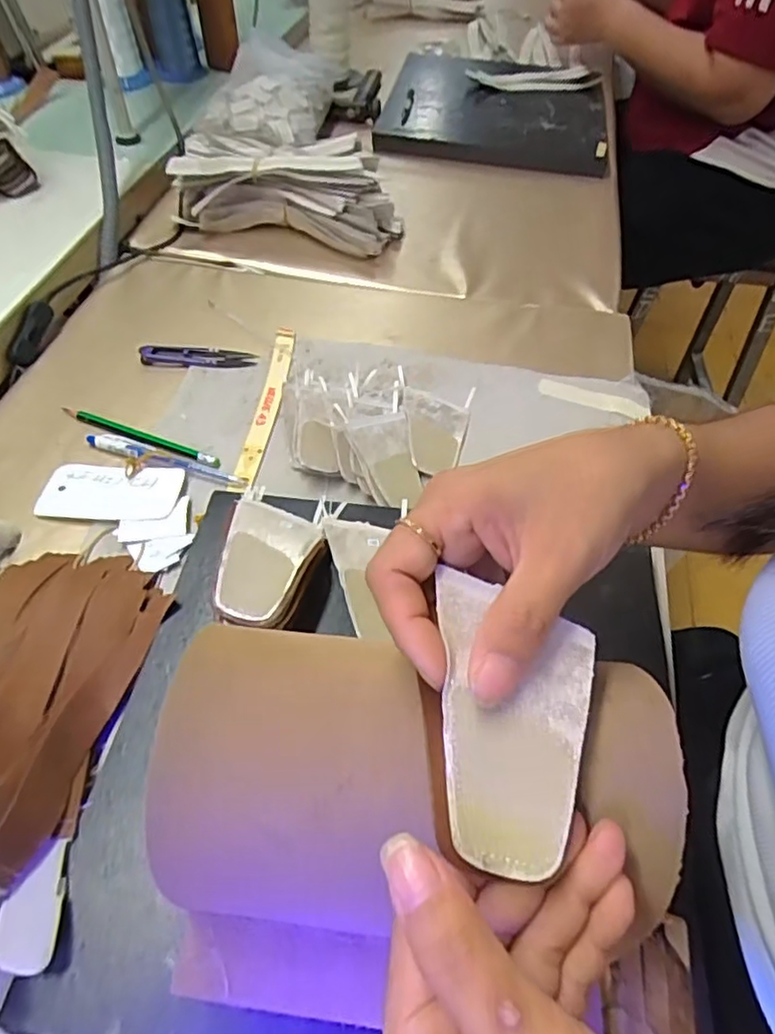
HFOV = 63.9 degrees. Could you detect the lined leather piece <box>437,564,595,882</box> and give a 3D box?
[{"bbox_3d":[0.044,0.065,0.207,0.052,0.006,0.091,2,66,-2],"label":"lined leather piece"}]

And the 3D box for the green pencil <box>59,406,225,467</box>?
[{"bbox_3d":[-0.198,-0.065,0.494,0.145,0.004,0.010,19,55,12],"label":"green pencil"}]

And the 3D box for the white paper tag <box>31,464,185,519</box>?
[{"bbox_3d":[-0.205,-0.019,0.462,0.101,0.005,0.052,0,53,3],"label":"white paper tag"}]

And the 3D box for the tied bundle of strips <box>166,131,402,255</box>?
[{"bbox_3d":[-0.108,-0.354,0.674,0.236,0.077,0.090,10,54,5],"label":"tied bundle of strips"}]

